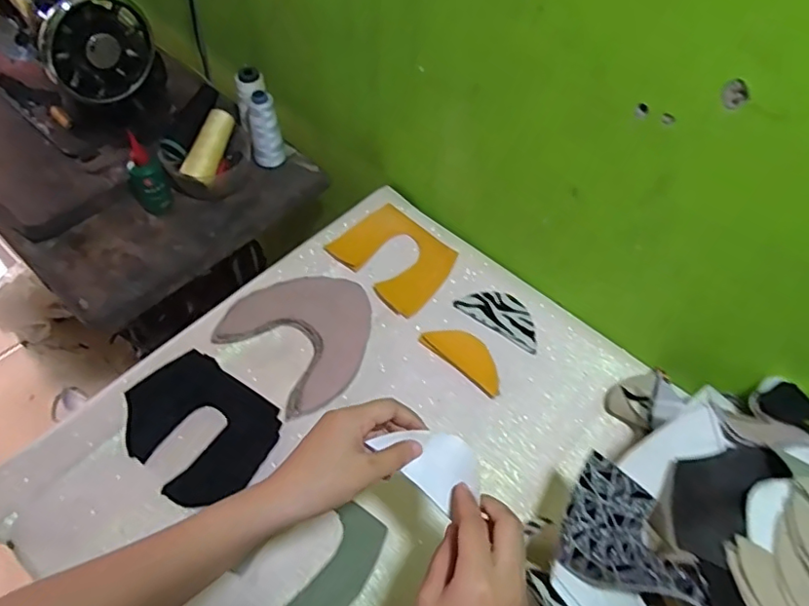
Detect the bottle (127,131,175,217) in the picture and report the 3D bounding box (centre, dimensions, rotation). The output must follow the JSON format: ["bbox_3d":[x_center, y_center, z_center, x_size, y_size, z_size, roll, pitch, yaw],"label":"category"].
[{"bbox_3d":[-0.351,-0.171,0.771,0.049,0.111,0.041,36,60,20],"label":"bottle"}]

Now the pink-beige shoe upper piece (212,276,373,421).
[{"bbox_3d":[-0.113,0.032,0.688,0.162,0.016,0.171,40,62,22],"label":"pink-beige shoe upper piece"}]

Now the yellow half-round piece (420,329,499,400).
[{"bbox_3d":[0.076,0.063,0.686,0.112,0.008,0.049,38,61,21],"label":"yellow half-round piece"}]

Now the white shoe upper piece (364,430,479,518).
[{"bbox_3d":[0.021,0.116,0.434,0.075,0.012,0.047,40,90,25],"label":"white shoe upper piece"}]

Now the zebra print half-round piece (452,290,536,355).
[{"bbox_3d":[0.126,0.014,0.726,0.112,0.004,0.054,33,70,17],"label":"zebra print half-round piece"}]

